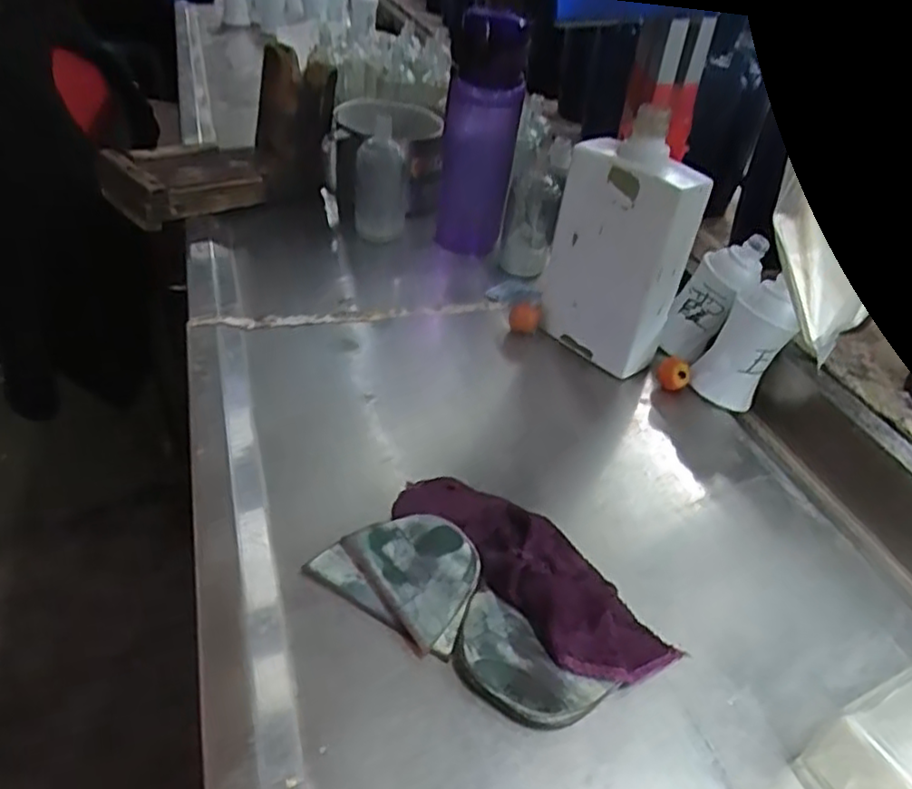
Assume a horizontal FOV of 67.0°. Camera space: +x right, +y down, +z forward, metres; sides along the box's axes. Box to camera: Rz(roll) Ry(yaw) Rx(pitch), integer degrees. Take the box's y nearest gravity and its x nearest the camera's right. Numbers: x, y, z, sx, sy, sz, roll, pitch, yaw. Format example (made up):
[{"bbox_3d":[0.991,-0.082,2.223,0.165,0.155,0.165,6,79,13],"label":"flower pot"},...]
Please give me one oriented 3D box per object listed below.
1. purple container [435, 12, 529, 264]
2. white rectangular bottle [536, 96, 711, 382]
[{"bbox_3d":[0.023,-0.249,0.683,0.071,0.219,0.060,8,39,3],"label":"purple container"},{"bbox_3d":[0.134,-0.118,0.578,0.053,0.185,0.107,-27,49,-33],"label":"white rectangular bottle"}]

